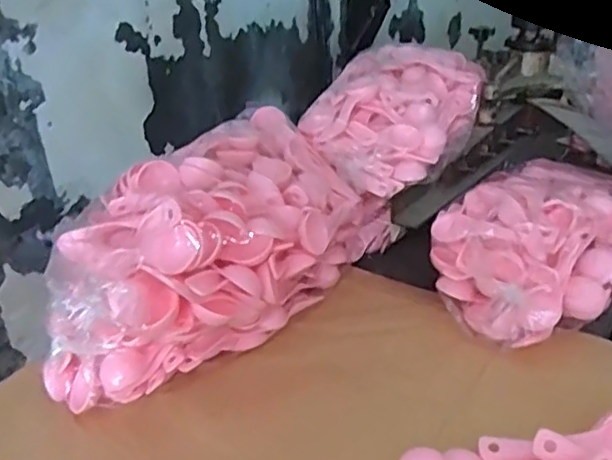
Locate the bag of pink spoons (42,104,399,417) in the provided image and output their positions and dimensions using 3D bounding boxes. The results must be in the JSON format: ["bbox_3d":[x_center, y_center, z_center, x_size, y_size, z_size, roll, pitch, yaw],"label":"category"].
[{"bbox_3d":[-0.063,0.014,0.580,0.162,0.155,0.336,10,28,25],"label":"bag of pink spoons"}]

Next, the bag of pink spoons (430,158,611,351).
[{"bbox_3d":[0.245,0.005,0.636,0.160,0.099,0.280,20,33,39],"label":"bag of pink spoons"}]

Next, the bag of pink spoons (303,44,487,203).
[{"bbox_3d":[0.103,-0.125,0.753,0.168,0.105,0.281,28,50,14],"label":"bag of pink spoons"}]

